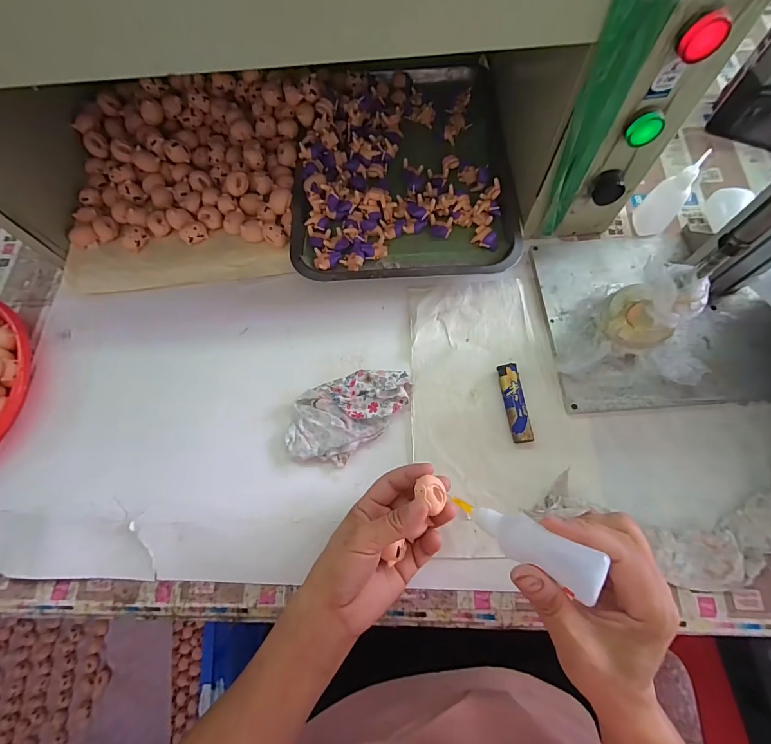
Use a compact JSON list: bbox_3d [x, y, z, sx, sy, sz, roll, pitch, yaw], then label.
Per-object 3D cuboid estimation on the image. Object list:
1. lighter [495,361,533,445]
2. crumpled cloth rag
[{"bbox_3d":[0.132,0.032,0.387,0.019,0.014,0.080,-7,69,-1],"label":"lighter"},{"bbox_3d":[-0.039,0.038,0.388,0.134,0.018,0.077,-39,73,-12],"label":"crumpled cloth rag"}]

